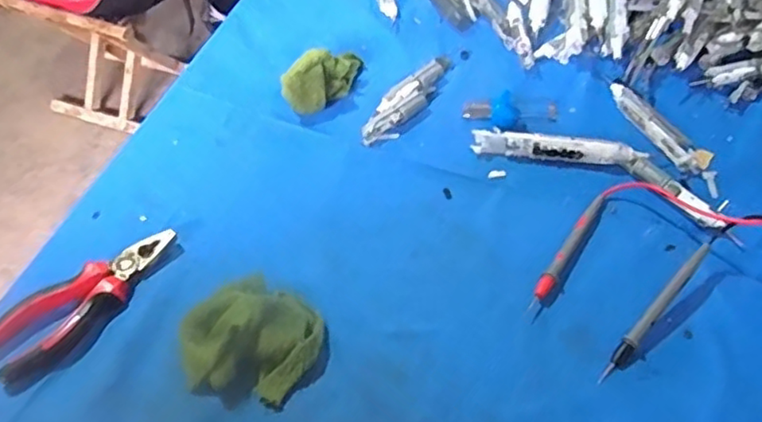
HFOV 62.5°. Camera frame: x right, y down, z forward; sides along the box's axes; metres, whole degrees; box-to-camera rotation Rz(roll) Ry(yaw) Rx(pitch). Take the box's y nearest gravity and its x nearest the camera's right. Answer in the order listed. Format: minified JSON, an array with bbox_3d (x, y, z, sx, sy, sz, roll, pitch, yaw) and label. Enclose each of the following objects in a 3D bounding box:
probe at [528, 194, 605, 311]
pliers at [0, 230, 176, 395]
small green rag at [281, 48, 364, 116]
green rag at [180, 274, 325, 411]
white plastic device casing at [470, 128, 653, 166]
[{"bbox_3d":[0.158,0.029,0.524,0.013,0.007,0.134,26,57,23],"label":"probe"},{"bbox_3d":[-0.228,0.071,0.490,0.059,0.020,0.154,35,61,27],"label":"pliers"},{"bbox_3d":[-0.058,-0.137,0.639,0.035,0.054,0.097,36,59,25],"label":"small green rag"},{"bbox_3d":[-0.098,0.096,0.467,0.098,0.031,0.093,16,54,16],"label":"green rag"},{"bbox_3d":[0.166,-0.059,0.593,0.154,0.016,0.022,5,52,8],"label":"white plastic device casing"}]

